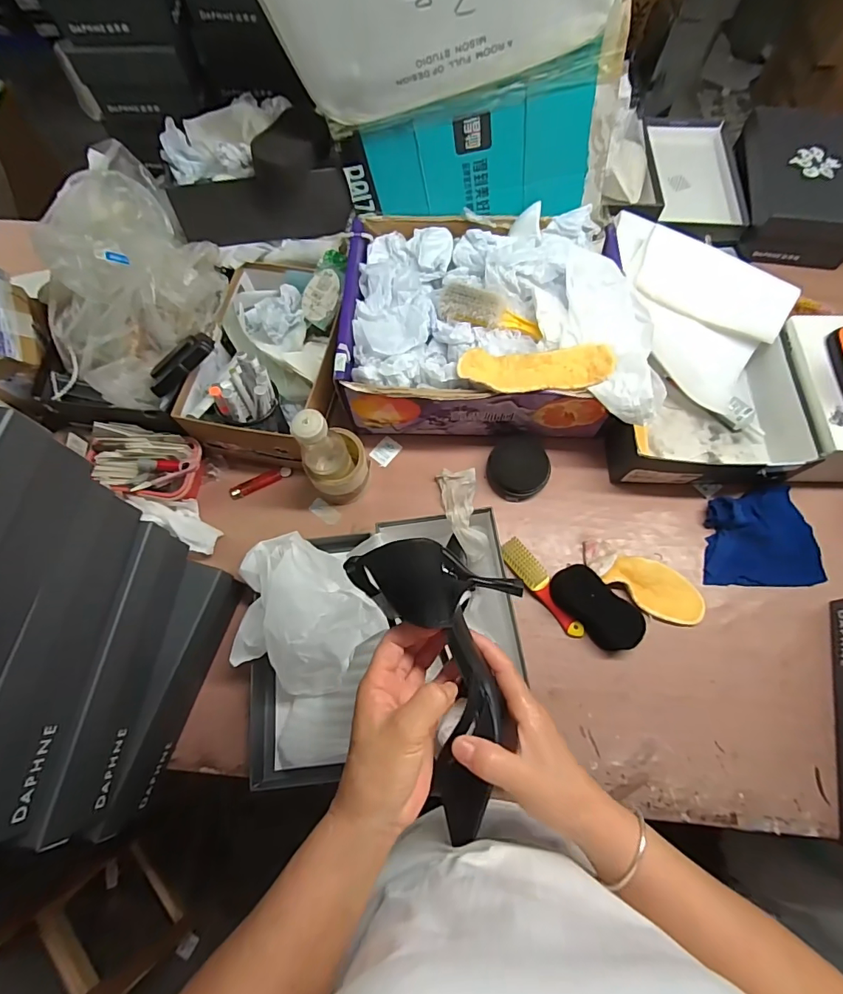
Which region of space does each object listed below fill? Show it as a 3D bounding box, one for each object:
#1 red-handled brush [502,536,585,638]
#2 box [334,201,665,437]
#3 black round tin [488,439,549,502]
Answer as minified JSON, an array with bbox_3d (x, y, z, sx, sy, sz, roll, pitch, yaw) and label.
[{"bbox_3d":[0.171,0.125,0.648,0.036,0.021,0.155,-39,74,-13],"label":"red-handled brush"},{"bbox_3d":[0.103,-0.259,0.704,0.427,0.151,0.322,6,70,3],"label":"box"},{"bbox_3d":[0.147,-0.043,0.703,0.092,0.041,0.088,1,70,1],"label":"black round tin"}]

